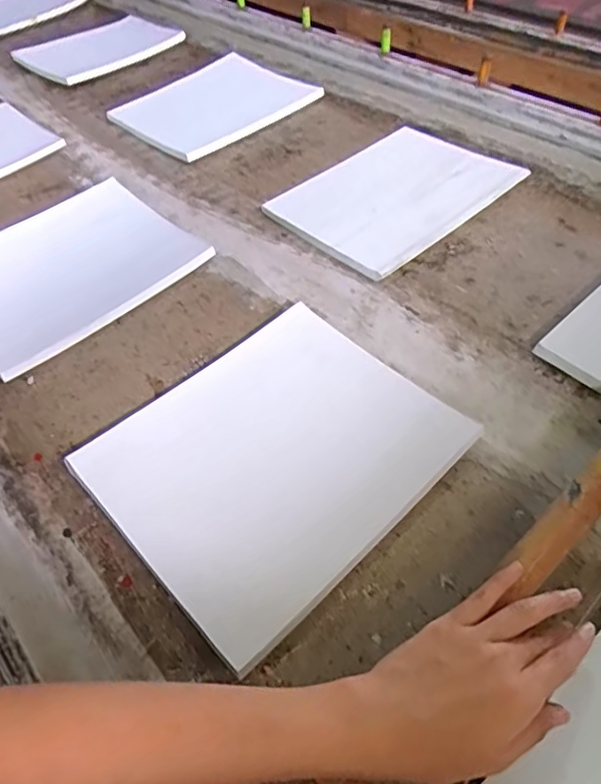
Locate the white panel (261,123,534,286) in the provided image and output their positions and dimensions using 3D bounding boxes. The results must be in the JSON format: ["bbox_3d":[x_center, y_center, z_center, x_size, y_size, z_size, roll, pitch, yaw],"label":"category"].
[{"bbox_3d":[0.123,-0.261,0.732,0.285,0.011,0.208,-36,57,-22],"label":"white panel"}]

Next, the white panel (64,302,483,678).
[{"bbox_3d":[-0.027,0.052,0.482,0.261,0.019,0.235,-41,59,-18],"label":"white panel"}]

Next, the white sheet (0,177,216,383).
[{"bbox_3d":[-0.280,-0.152,0.675,0.269,0.033,0.231,-39,58,-23],"label":"white sheet"}]

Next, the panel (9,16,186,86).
[{"bbox_3d":[-0.415,-0.700,1.149,0.284,0.024,0.233,-37,57,-22],"label":"panel"}]

